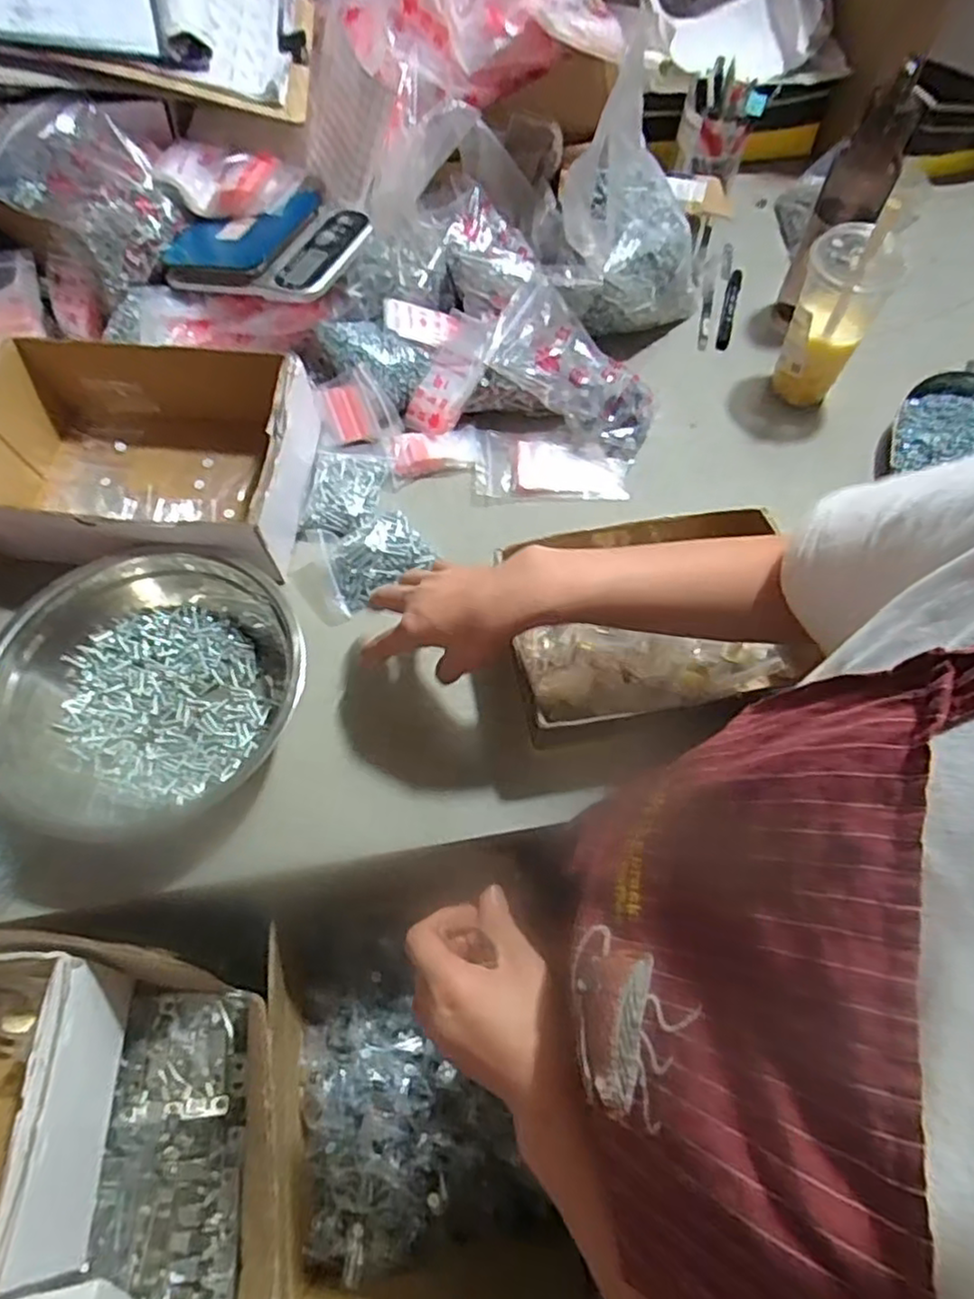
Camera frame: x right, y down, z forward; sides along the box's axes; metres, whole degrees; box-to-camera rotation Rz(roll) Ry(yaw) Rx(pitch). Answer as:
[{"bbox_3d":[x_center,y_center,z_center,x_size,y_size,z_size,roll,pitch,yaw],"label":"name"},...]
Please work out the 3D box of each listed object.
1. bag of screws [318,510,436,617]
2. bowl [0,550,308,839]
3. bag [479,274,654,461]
[{"bbox_3d":[-0.107,-0.092,0.664,0.102,0.033,0.080,-24,65,-11],"label":"bag of screws"},{"bbox_3d":[-0.291,0.035,0.587,0.267,0.066,0.229,-10,63,-4],"label":"bowl"},{"bbox_3d":[0.093,-0.292,0.735,0.203,0.045,0.111,42,69,-5],"label":"bag"}]

